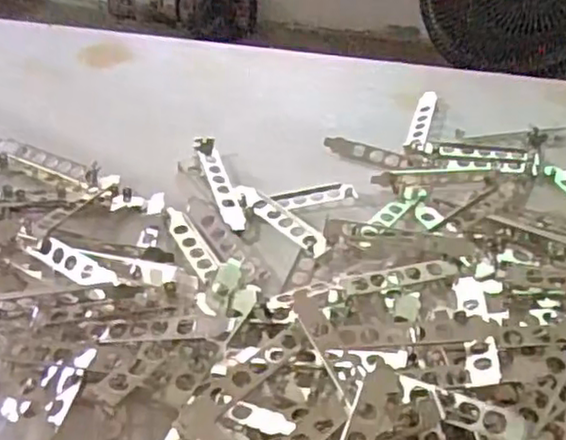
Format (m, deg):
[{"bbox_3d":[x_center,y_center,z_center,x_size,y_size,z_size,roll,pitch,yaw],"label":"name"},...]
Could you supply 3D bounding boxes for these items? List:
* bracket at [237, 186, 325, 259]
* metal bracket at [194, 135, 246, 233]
[{"bbox_3d":[-0.002,-0.003,0.555,0.023,0.011,0.108,-28,51,-30],"label":"bracket"},{"bbox_3d":[-0.057,-0.034,0.593,0.021,0.013,0.126,-11,44,-15],"label":"metal bracket"}]

